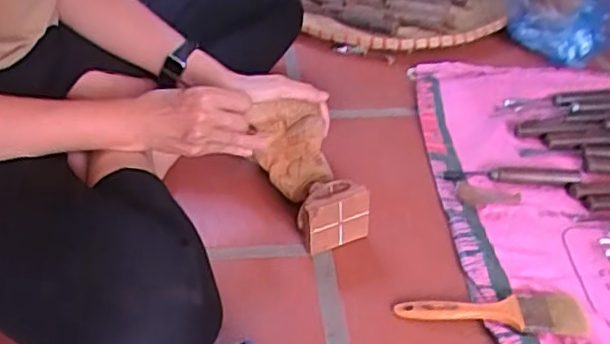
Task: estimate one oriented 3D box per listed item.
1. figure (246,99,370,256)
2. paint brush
[{"bbox_3d":[0.004,-0.005,0.742,0.087,0.066,0.183,-18,59,-21],"label":"figure"},{"bbox_3d":[0.184,0.136,0.637,0.180,0.010,0.050,4,39,5],"label":"paint brush"}]

